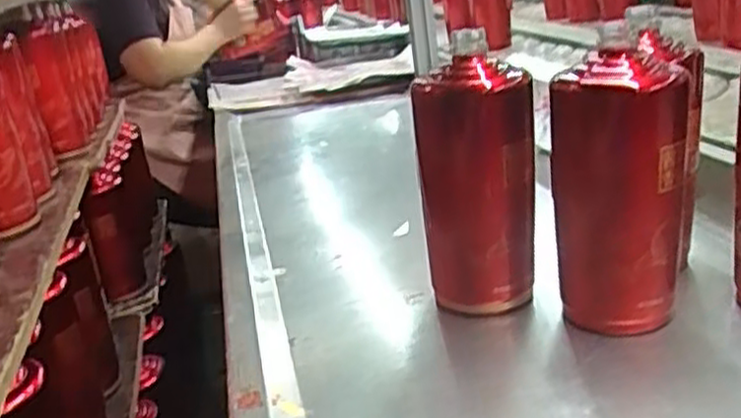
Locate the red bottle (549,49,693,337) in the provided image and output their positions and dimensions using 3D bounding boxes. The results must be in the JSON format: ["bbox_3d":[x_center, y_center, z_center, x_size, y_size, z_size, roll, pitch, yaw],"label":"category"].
[{"bbox_3d":[0.164,-0.009,0.508,0.082,0.184,0.069,-5,20,14],"label":"red bottle"}]

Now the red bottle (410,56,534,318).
[{"bbox_3d":[0.079,-0.015,0.573,0.086,0.190,0.084,-6,20,9],"label":"red bottle"}]

